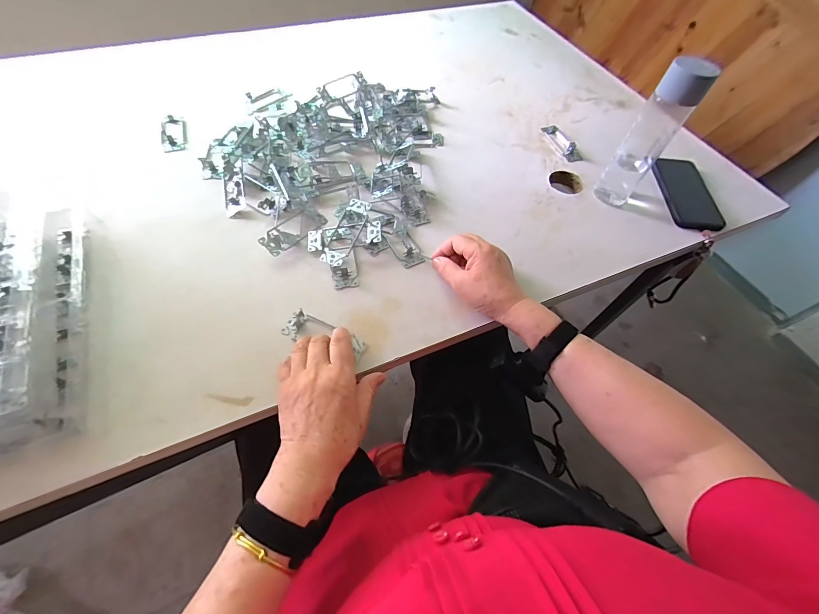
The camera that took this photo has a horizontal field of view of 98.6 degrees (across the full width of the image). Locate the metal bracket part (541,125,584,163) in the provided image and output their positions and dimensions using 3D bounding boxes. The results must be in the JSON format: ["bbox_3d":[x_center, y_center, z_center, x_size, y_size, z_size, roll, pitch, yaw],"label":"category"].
[{"bbox_3d":[0.291,-0.312,0.662,0.029,0.023,0.113,-12,61,-10],"label":"metal bracket part"}]

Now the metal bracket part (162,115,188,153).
[{"bbox_3d":[-0.413,-0.309,0.617,0.038,0.011,0.097,-16,62,-12],"label":"metal bracket part"}]

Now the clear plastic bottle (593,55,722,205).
[{"bbox_3d":[0.356,-0.250,0.522,0.063,0.205,0.060,35,64,16],"label":"clear plastic bottle"}]

